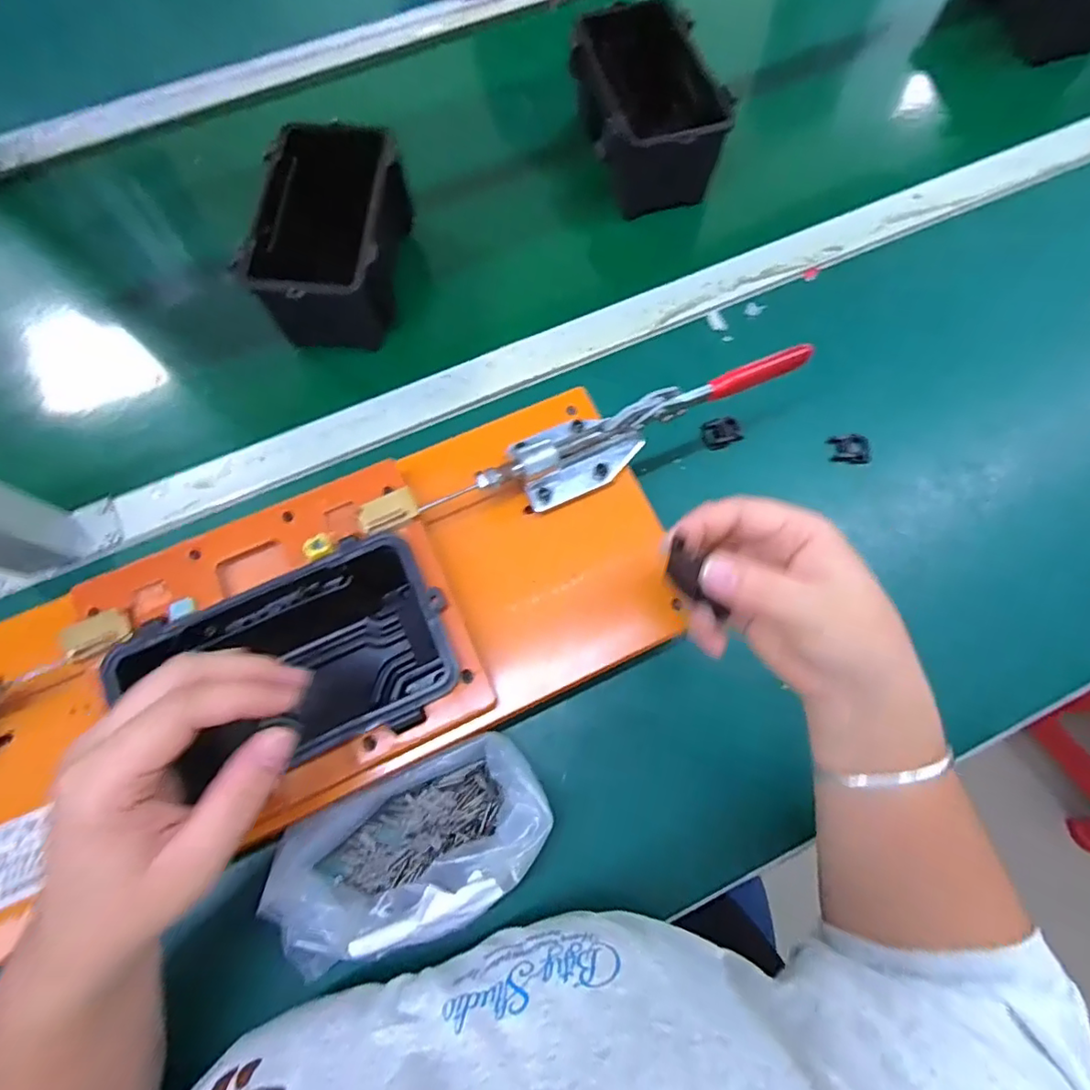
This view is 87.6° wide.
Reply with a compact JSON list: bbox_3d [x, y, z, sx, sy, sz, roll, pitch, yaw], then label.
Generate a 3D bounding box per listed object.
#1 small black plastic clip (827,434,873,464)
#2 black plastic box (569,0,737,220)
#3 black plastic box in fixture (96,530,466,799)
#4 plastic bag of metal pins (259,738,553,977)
[{"bbox_3d":[0.247,-0.077,0.459,0.033,0.012,0.022,1,72,0],"label":"small black plastic clip"},{"bbox_3d":[0.093,-0.401,0.525,0.115,0.081,0.147,-14,73,-5],"label":"black plastic box"},{"bbox_3d":[-0.131,0.075,0.341,0.159,0.082,0.105,-24,74,-7],"label":"black plastic box in fixture"},{"bbox_3d":[-0.083,0.191,0.351,0.175,0.050,0.089,-25,74,-8],"label":"plastic bag of metal pins"}]

